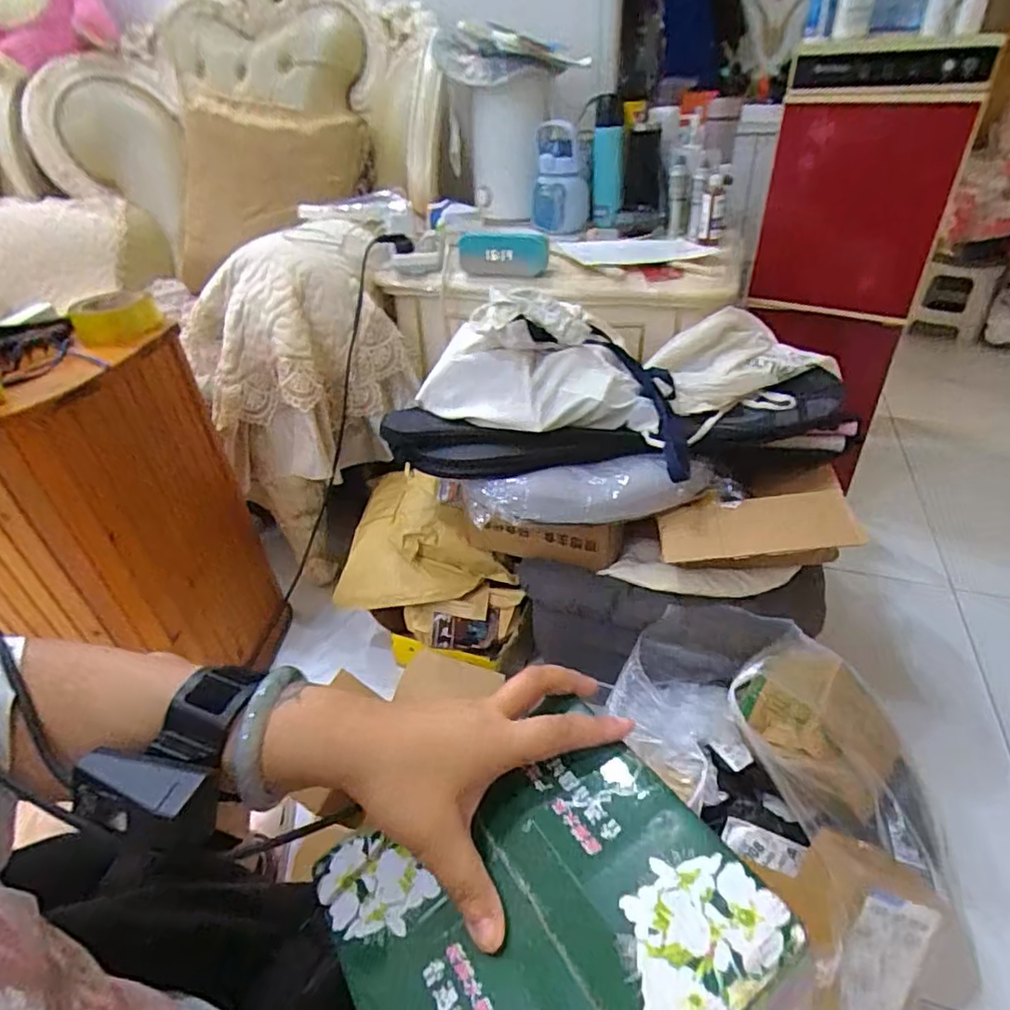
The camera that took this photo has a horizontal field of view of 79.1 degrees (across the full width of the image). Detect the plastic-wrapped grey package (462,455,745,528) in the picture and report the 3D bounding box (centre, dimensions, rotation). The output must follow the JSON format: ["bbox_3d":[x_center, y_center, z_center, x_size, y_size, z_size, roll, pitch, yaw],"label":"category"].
[{"bbox_3d":[0.133,-0.016,0.874,0.383,0.064,0.073,-1,36,2],"label":"plastic-wrapped grey package"}]

